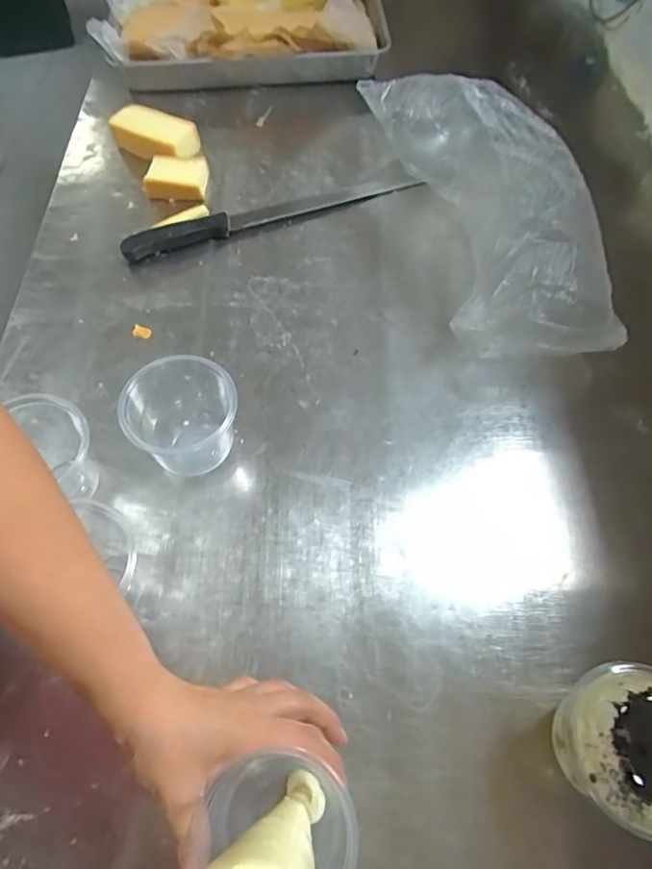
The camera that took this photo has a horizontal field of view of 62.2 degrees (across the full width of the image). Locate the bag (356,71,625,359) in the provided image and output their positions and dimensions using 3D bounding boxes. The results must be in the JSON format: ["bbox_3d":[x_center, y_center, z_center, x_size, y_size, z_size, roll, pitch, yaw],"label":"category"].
[{"bbox_3d":[0.169,-0.250,0.585,0.155,0.114,0.406,-9,62,-6],"label":"bag"}]

